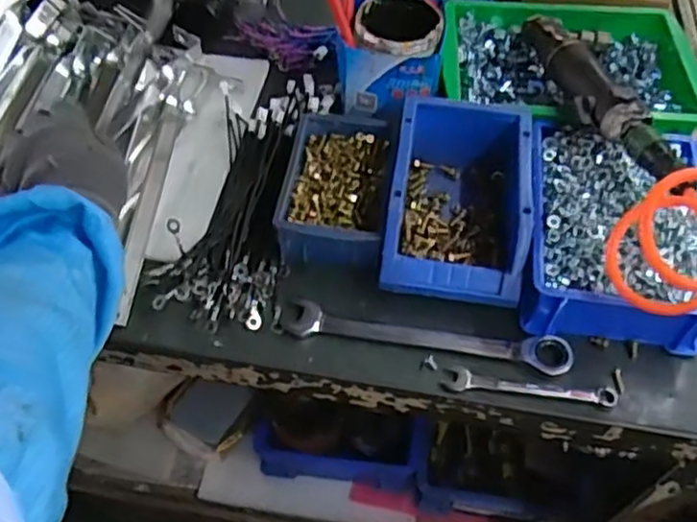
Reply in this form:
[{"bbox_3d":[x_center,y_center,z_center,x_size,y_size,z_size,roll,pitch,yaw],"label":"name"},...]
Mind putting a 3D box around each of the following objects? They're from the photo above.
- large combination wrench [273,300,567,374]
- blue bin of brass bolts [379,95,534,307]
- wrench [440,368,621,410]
[{"bbox_3d":[0.064,0.060,0.550,0.227,0.012,0.032,9,53,5],"label":"large combination wrench"},{"bbox_3d":[0.096,-0.057,0.600,0.114,0.074,0.191,8,53,4],"label":"blue bin of brass bolts"},{"bbox_3d":[0.140,0.099,0.529,0.131,0.004,0.022,8,53,4],"label":"wrench"}]

